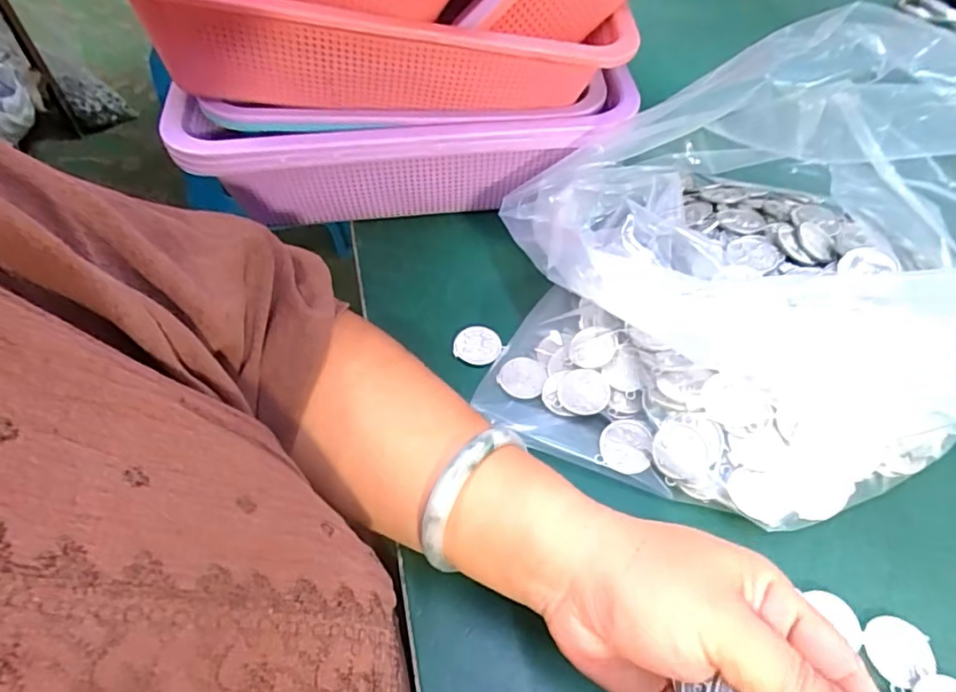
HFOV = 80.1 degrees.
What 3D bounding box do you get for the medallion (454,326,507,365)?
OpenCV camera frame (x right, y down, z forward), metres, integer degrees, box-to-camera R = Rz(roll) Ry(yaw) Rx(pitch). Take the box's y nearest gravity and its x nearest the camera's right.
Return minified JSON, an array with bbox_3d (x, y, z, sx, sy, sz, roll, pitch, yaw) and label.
[{"bbox_3d":[0.001,0.000,0.360,0.032,0.004,0.027,3,53,1],"label":"medallion"}]

